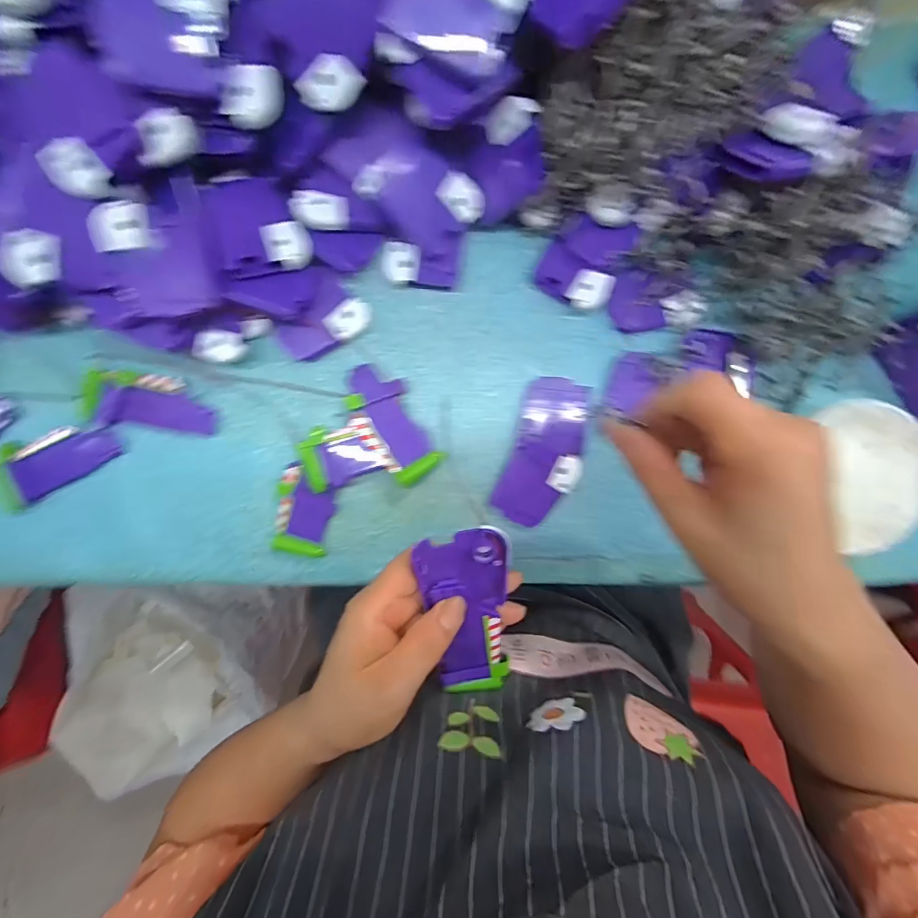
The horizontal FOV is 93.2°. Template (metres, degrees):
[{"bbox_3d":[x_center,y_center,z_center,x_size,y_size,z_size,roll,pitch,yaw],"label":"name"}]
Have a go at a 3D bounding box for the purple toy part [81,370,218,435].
[{"bbox_3d":[-0.220,-0.040,0.308,0.087,0.013,0.039,4,93,-2],"label":"purple toy part"}]

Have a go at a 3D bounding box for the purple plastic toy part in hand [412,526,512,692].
[{"bbox_3d":[0.005,0.092,0.257,0.049,0.010,0.117,-5,115,-4],"label":"purple plastic toy part in hand"}]

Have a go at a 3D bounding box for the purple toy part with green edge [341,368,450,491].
[{"bbox_3d":[-0.050,-0.026,0.316,0.044,0.008,0.090,-32,92,-17],"label":"purple toy part with green edge"}]

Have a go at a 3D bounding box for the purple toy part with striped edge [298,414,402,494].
[{"bbox_3d":[-0.080,-0.005,0.310,0.062,0.019,0.044,-17,94,0],"label":"purple toy part with striped edge"}]

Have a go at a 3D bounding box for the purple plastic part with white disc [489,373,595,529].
[{"bbox_3d":[0.066,-0.004,0.324,0.053,0.010,0.109,17,93,-3],"label":"purple plastic part with white disc"}]

